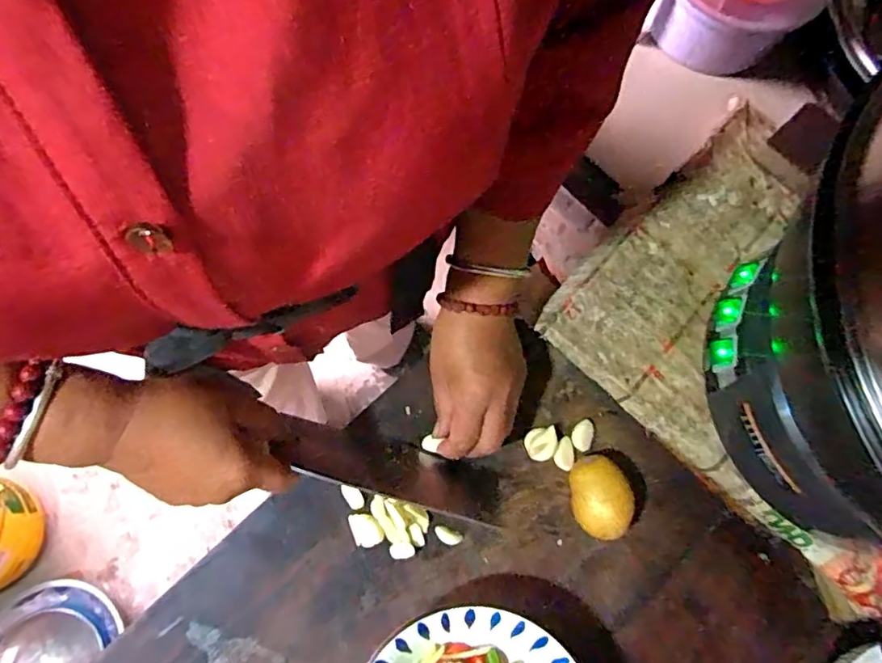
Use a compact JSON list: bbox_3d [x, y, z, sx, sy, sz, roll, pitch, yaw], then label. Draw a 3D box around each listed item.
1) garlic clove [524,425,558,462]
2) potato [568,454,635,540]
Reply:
[{"bbox_3d":[0.087,0.097,0.485,0.026,0.014,0.028,1,74,-2],"label":"garlic clove"},{"bbox_3d":[0.128,0.134,0.459,0.047,0.038,0.063,-1,74,-2],"label":"potato"}]

